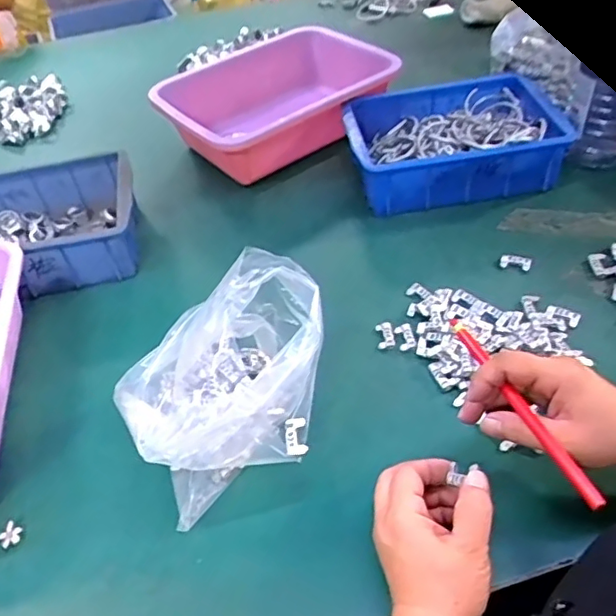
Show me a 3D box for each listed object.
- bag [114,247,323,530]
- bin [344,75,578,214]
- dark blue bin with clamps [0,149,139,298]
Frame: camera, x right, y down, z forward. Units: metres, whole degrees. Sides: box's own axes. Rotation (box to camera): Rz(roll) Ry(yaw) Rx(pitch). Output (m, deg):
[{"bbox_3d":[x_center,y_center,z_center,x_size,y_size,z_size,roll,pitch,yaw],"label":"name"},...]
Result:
[{"bbox_3d":[-0.073,0.060,0.481,0.156,0.121,0.179,2,45,9],"label":"bag"},{"bbox_3d":[0.183,-0.216,0.761,0.259,0.068,0.185,-8,45,-2],"label":"bin"},{"bbox_3d":[-0.323,-0.093,0.699,0.244,0.063,0.174,-10,45,-3],"label":"dark blue bin with clamps"}]

